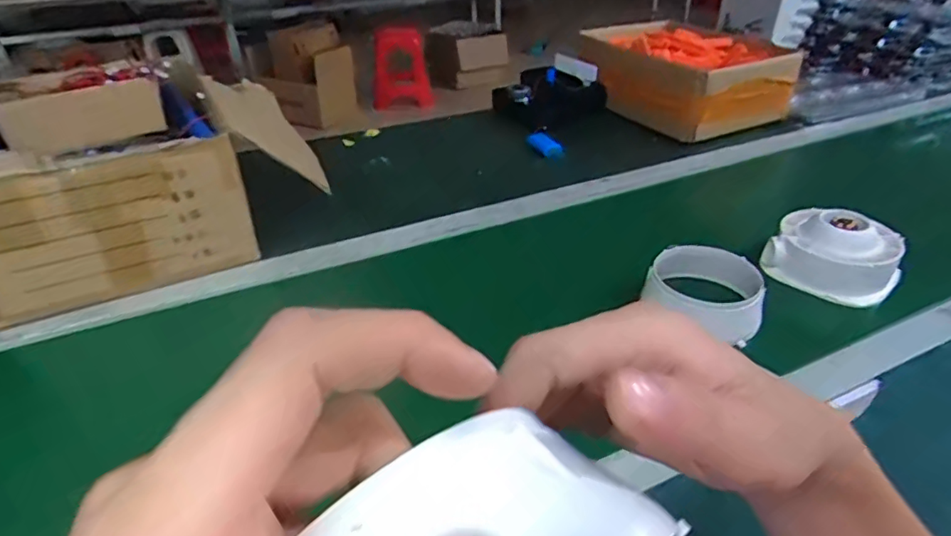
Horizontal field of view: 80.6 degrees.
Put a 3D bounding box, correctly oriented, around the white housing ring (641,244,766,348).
[{"bbox_3d":[0.256,0.025,0.629,0.122,0.062,0.106,16,37,25],"label":"white housing ring"}]

